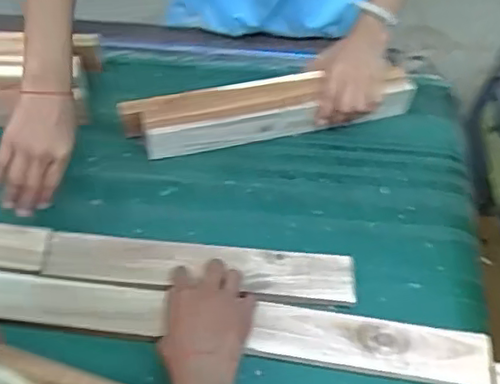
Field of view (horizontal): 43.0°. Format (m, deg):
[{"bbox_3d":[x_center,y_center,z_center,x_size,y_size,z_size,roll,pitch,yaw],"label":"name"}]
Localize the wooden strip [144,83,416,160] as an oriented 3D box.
[{"bbox_3d":[0.045,-0.088,0.845,0.360,0.062,0.021,-12,58,-8],"label":"wooden strip"}]

